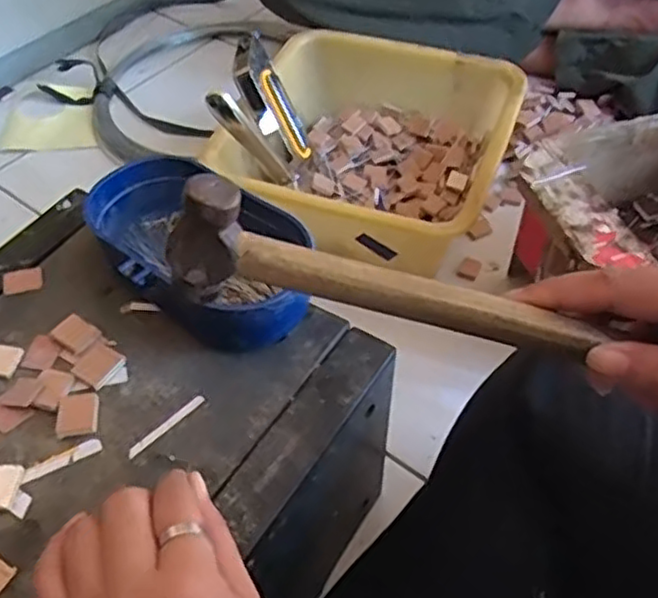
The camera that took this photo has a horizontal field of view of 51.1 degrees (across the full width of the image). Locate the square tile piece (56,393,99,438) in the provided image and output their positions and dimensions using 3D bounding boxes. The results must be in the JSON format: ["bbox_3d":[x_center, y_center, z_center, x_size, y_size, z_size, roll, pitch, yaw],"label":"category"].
[{"bbox_3d":[-0.139,0.064,0.381,0.021,0.004,0.025,-8,51,-4],"label":"square tile piece"}]

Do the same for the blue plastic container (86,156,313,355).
[{"bbox_3d":[-0.083,-0.031,0.427,0.155,0.050,0.087,34,59,26],"label":"blue plastic container"}]

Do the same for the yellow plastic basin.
[{"bbox_3d":[0.038,-0.151,0.709,0.262,0.098,0.262,12,52,11],"label":"yellow plastic basin"}]

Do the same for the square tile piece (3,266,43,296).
[{"bbox_3d":[-0.200,-0.013,0.449,0.025,0.004,0.019,-13,52,-9],"label":"square tile piece"}]

